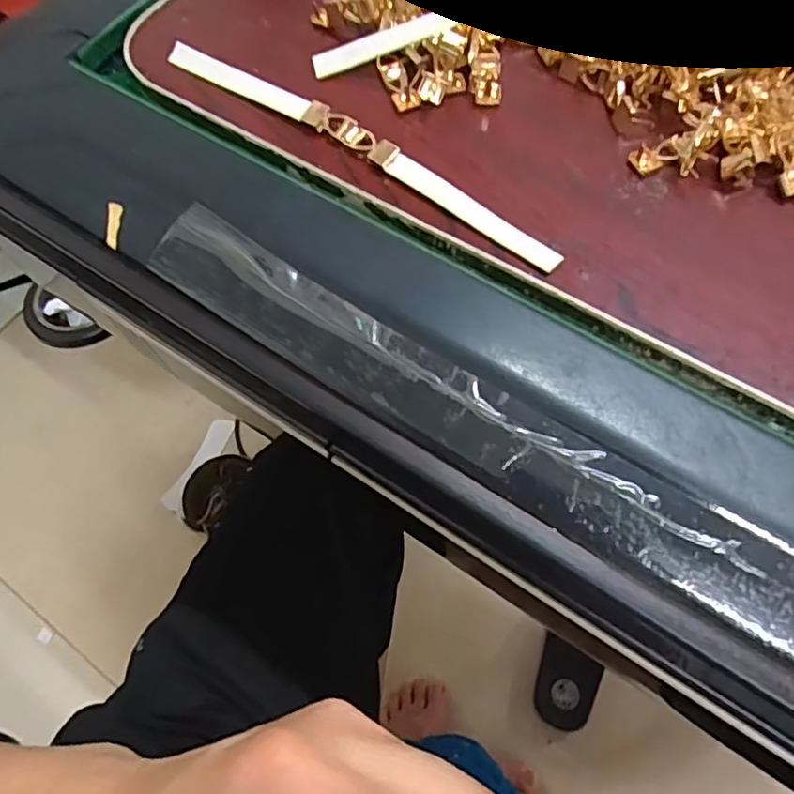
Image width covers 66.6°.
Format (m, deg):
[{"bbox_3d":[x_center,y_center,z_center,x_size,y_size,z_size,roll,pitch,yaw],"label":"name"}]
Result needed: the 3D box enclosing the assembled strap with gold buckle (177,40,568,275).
[{"bbox_3d":[-0.021,-0.113,0.267,0.214,0.008,0.015,34,71,18],"label":"assembled strap with gold buckle"}]

